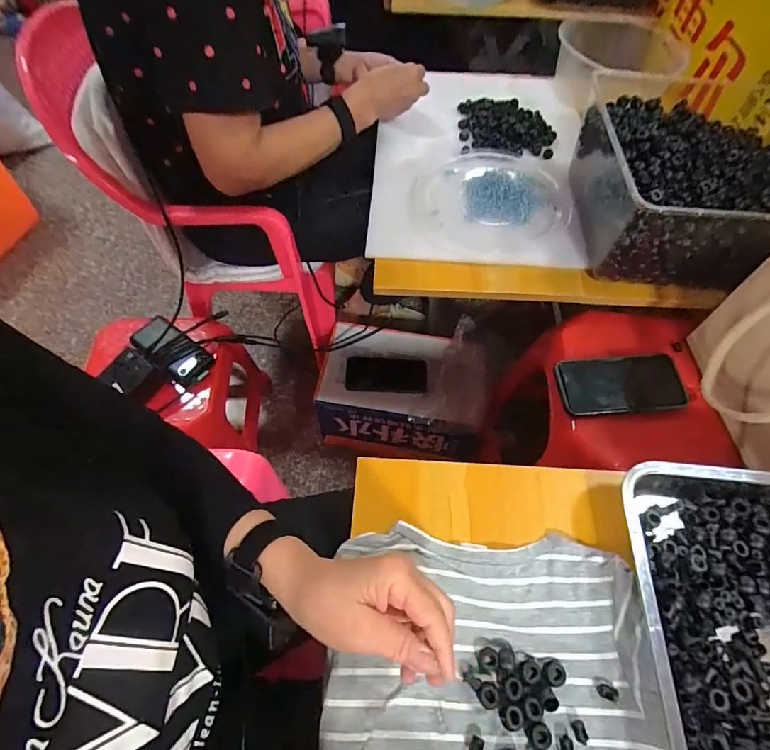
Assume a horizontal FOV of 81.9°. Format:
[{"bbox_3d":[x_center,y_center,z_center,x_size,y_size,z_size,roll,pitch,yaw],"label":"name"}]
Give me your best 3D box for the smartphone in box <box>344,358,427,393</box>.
[{"bbox_3d":[0.002,-0.001,0.903,0.161,0.012,0.079,1,60,-1],"label":"smartphone in box"}]

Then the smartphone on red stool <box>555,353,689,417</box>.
[{"bbox_3d":[0.309,0.012,0.583,0.158,0.016,0.078,-4,60,-4],"label":"smartphone on red stool"}]

